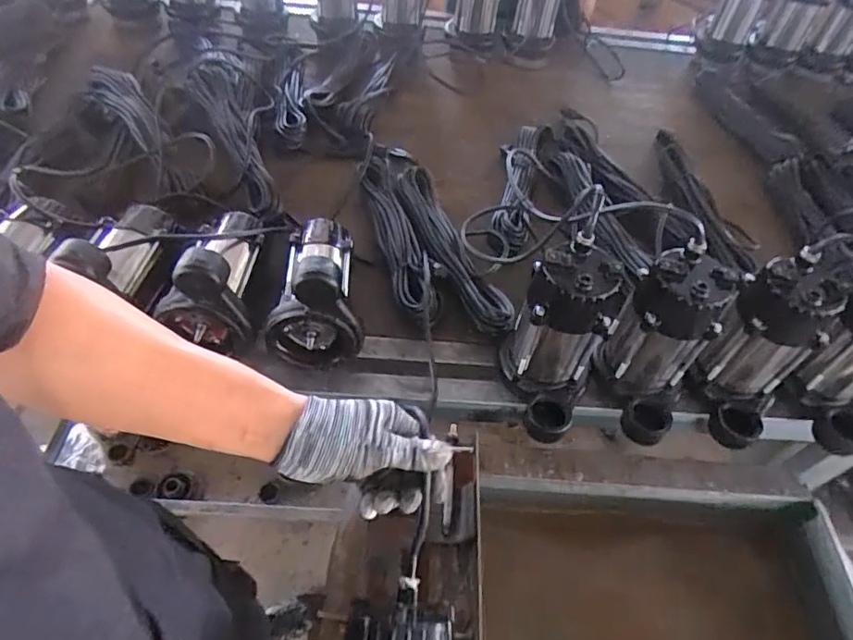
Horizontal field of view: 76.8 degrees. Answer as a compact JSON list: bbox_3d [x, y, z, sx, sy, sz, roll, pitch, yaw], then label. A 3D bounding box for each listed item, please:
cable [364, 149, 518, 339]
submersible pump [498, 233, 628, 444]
[{"bbox_3d":[-0.017,-0.141,0.850,0.138,0.052,0.428,-14,55,-17],"label":"cable"},{"bbox_3d":[0.152,0.033,0.633,0.109,0.208,0.138,15,52,6],"label":"submersible pump"}]

